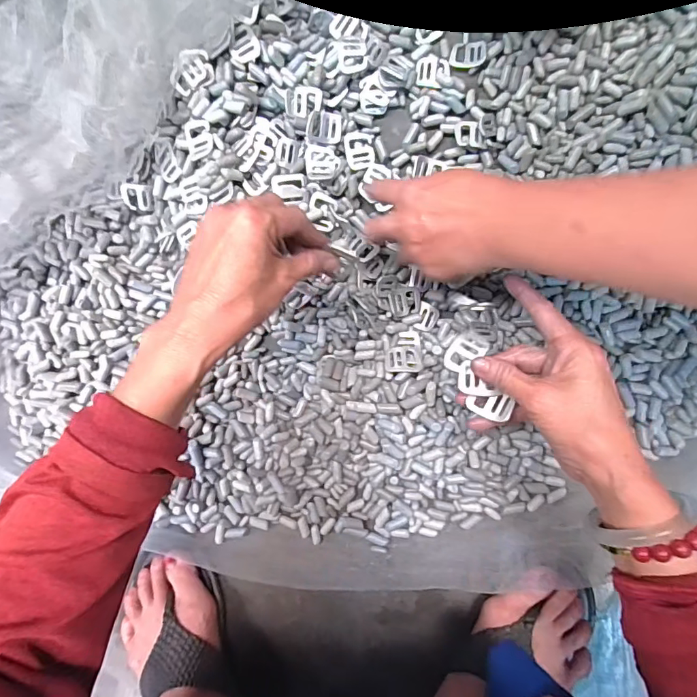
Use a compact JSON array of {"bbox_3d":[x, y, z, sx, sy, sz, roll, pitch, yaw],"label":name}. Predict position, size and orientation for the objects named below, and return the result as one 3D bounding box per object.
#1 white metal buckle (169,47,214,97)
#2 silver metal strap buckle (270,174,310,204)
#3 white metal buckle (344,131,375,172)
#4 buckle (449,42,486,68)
[{"bbox_3d":[-0.137,-0.238,0.399,0.039,0.009,0.032,-32,88,4],"label":"white metal buckle"},{"bbox_3d":[-0.052,-0.142,0.416,0.032,0.006,0.025,-8,106,-4],"label":"silver metal strap buckle"},{"bbox_3d":[0.011,-0.186,0.437,0.027,0.004,0.034,-10,94,-2],"label":"white metal buckle"},{"bbox_3d":[0.111,-0.272,0.428,0.031,0.004,0.024,7,89,6],"label":"buckle"}]

